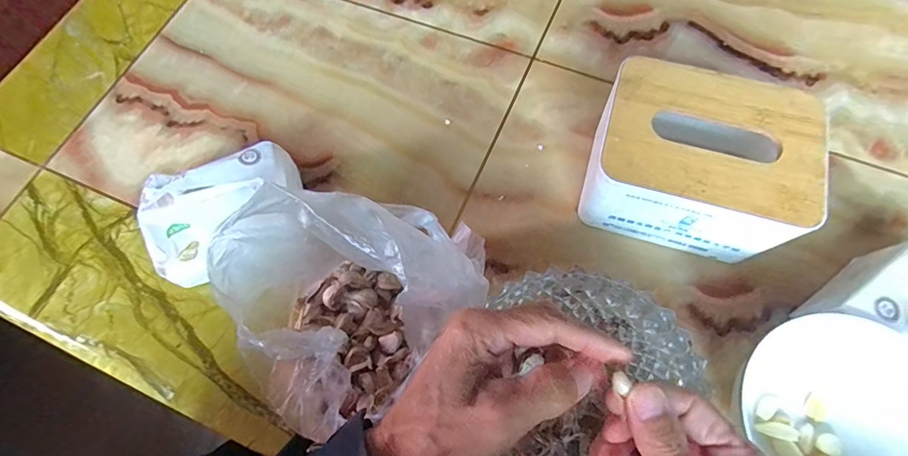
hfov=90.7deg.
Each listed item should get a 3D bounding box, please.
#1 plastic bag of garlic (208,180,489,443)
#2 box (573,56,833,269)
[{"bbox_3d":[-0.068,0.051,0.299,0.168,0.179,0.110,-37,72,-13],"label":"plastic bag of garlic"},{"bbox_3d":[0.193,-0.053,0.375,0.156,0.095,0.120,17,69,8],"label":"box"}]

